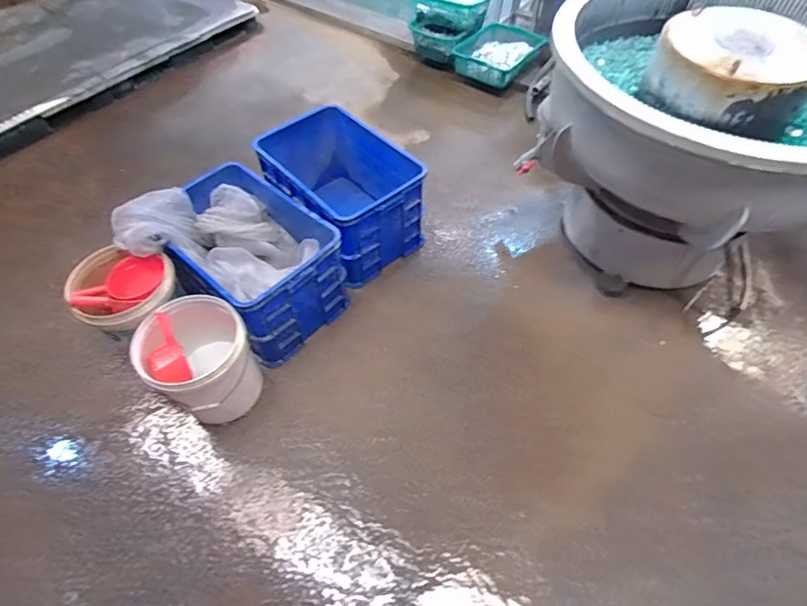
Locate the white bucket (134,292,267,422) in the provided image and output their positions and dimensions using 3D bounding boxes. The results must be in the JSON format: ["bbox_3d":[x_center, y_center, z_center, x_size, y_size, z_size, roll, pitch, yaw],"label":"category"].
[{"bbox_3d":[-0.619,0.191,1.471,0.280,0.396,0.274,0,53,0],"label":"white bucket"}]

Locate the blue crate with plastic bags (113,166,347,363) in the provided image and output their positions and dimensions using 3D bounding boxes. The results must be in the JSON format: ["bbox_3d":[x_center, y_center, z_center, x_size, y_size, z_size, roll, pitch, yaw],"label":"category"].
[{"bbox_3d":[-0.573,-0.149,1.694,0.622,0.422,0.492,33,60,22],"label":"blue crate with plastic bags"}]

